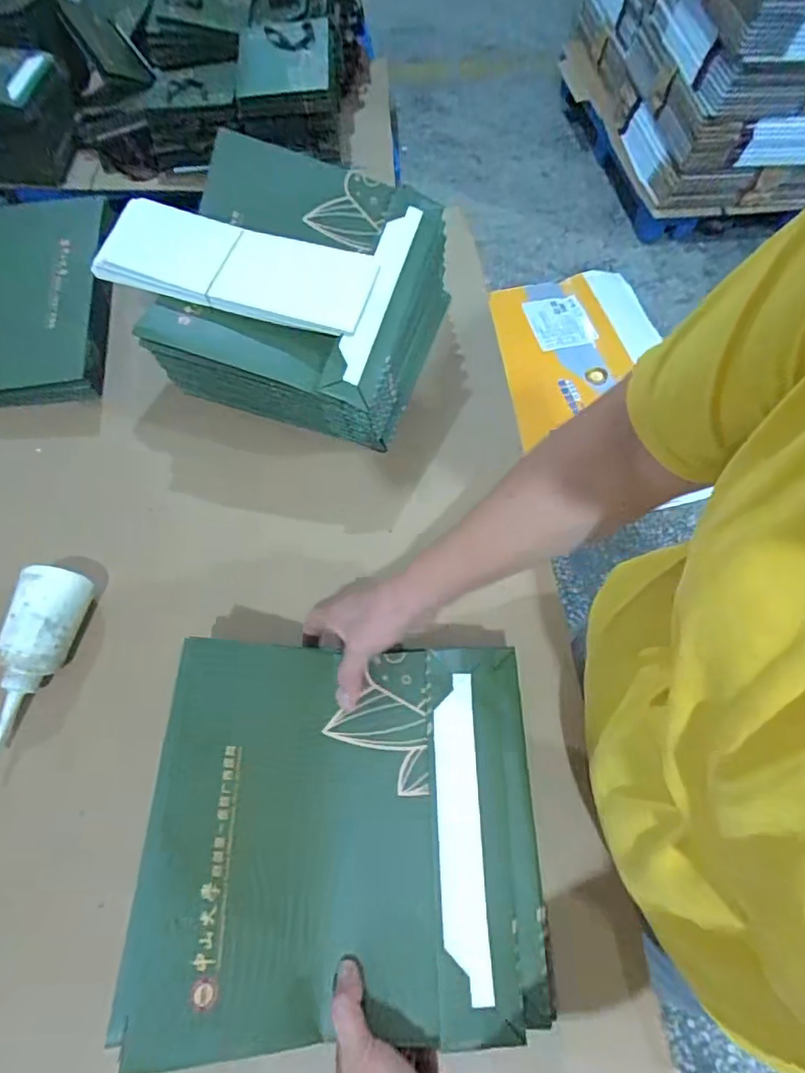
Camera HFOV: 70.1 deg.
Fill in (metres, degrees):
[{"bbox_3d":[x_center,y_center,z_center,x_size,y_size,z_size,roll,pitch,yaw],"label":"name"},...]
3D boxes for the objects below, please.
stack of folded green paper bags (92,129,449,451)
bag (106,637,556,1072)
[{"bbox_3d":[-0.137,-0.283,0.679,0.335,0.165,0.285,20,64,8],"label":"stack of folded green paper bags"},{"bbox_3d":[-0.037,0.215,0.436,0.283,0.064,0.261,0,63,-2],"label":"bag"}]

